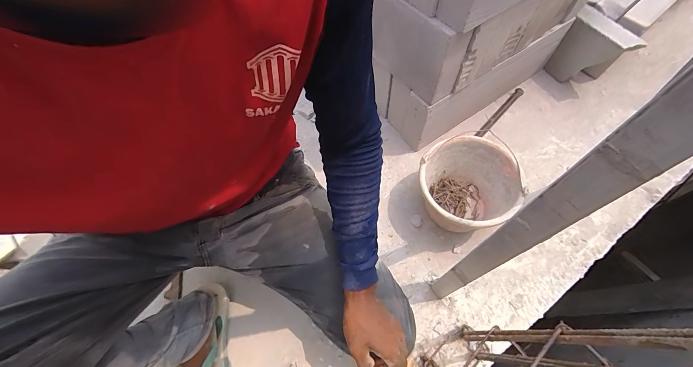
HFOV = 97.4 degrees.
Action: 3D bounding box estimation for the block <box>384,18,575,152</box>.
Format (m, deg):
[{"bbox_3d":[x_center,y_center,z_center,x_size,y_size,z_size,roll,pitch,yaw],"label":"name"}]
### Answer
[{"bbox_3d":[0.420,-0.331,0.952,0.615,0.200,0.124,-31,65,-13],"label":"block"}]

